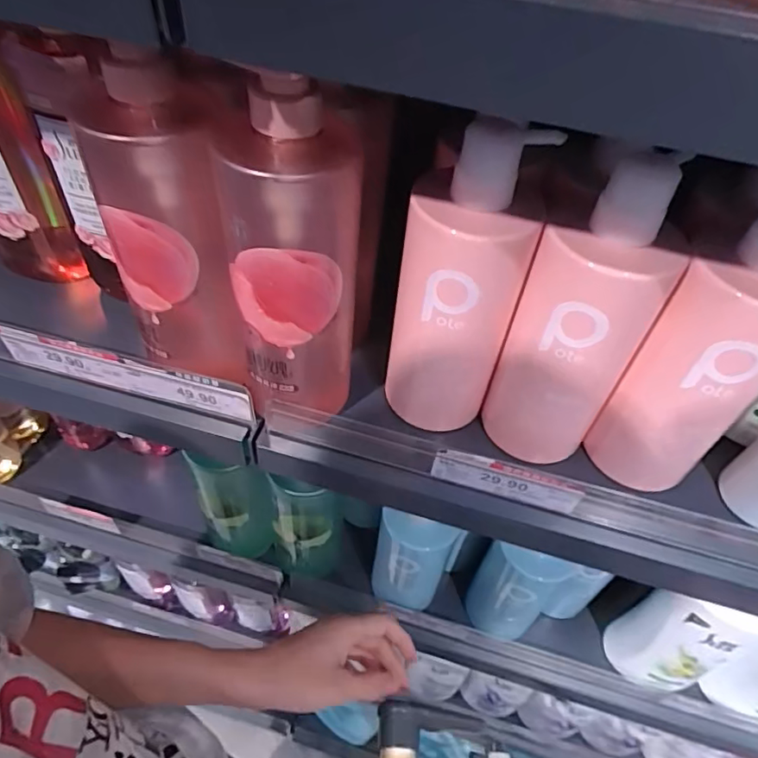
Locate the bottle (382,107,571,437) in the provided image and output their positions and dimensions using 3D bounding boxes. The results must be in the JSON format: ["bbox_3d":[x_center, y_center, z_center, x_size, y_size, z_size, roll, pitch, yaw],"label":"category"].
[{"bbox_3d":[0.052,-0.054,0.361,0.075,0.209,0.062,14,51,8],"label":"bottle"}]

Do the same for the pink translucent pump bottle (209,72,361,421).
[{"bbox_3d":[-0.052,-0.061,0.354,0.075,0.246,0.071,2,50,-3],"label":"pink translucent pump bottle"}]

